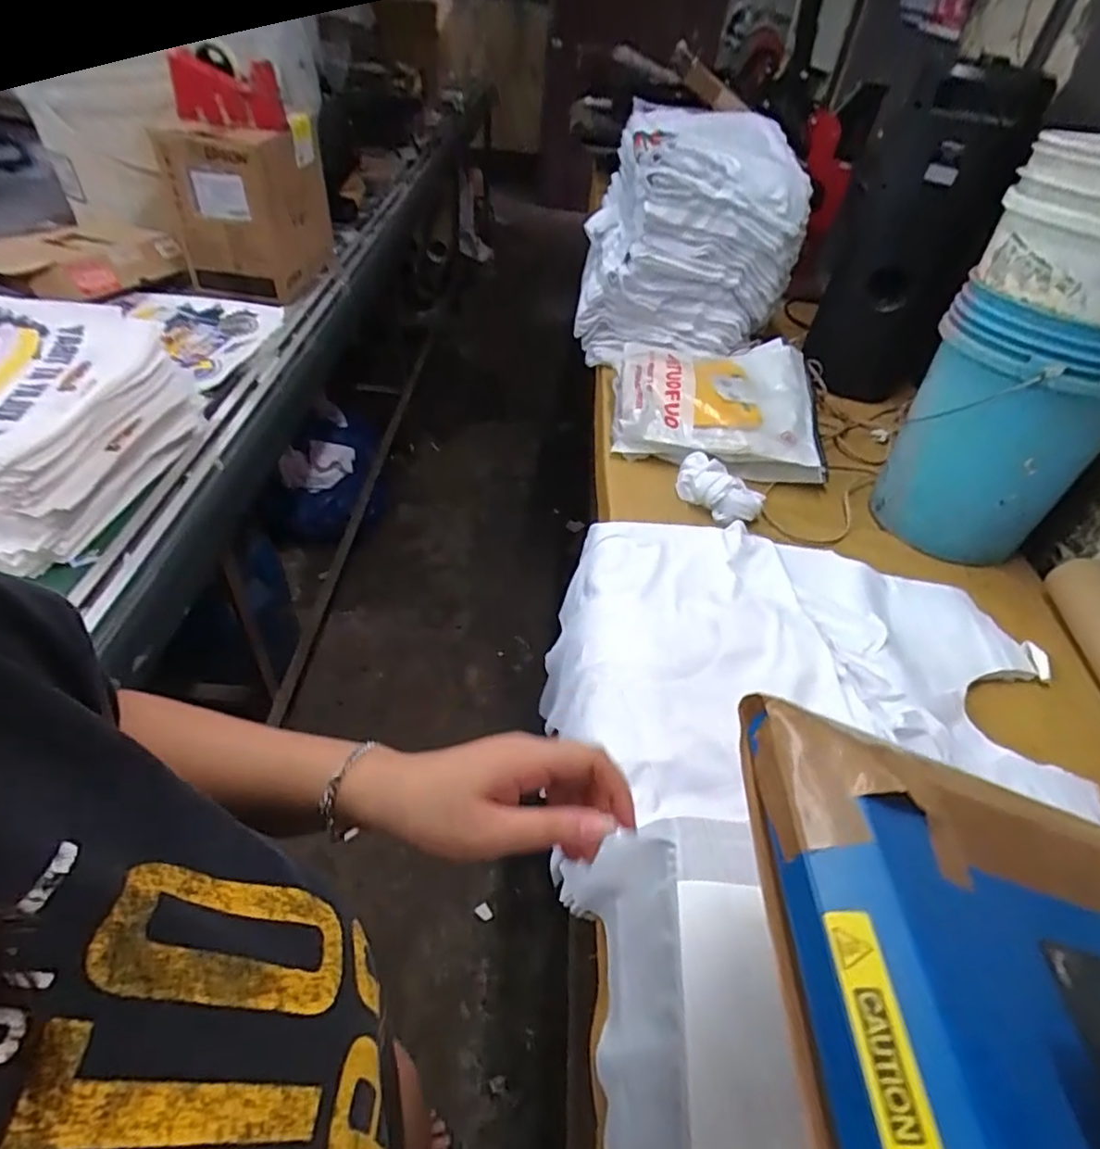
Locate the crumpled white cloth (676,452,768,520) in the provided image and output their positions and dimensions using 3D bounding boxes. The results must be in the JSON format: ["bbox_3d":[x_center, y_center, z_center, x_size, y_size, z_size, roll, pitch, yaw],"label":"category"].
[{"bbox_3d":[0.291,-0.152,1.104,0.167,0.069,0.061,38,53,26],"label":"crumpled white cloth"}]

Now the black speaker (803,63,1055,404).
[{"bbox_3d":[0.784,-0.717,1.359,0.276,0.594,0.236,31,50,21],"label":"black speaker"}]

